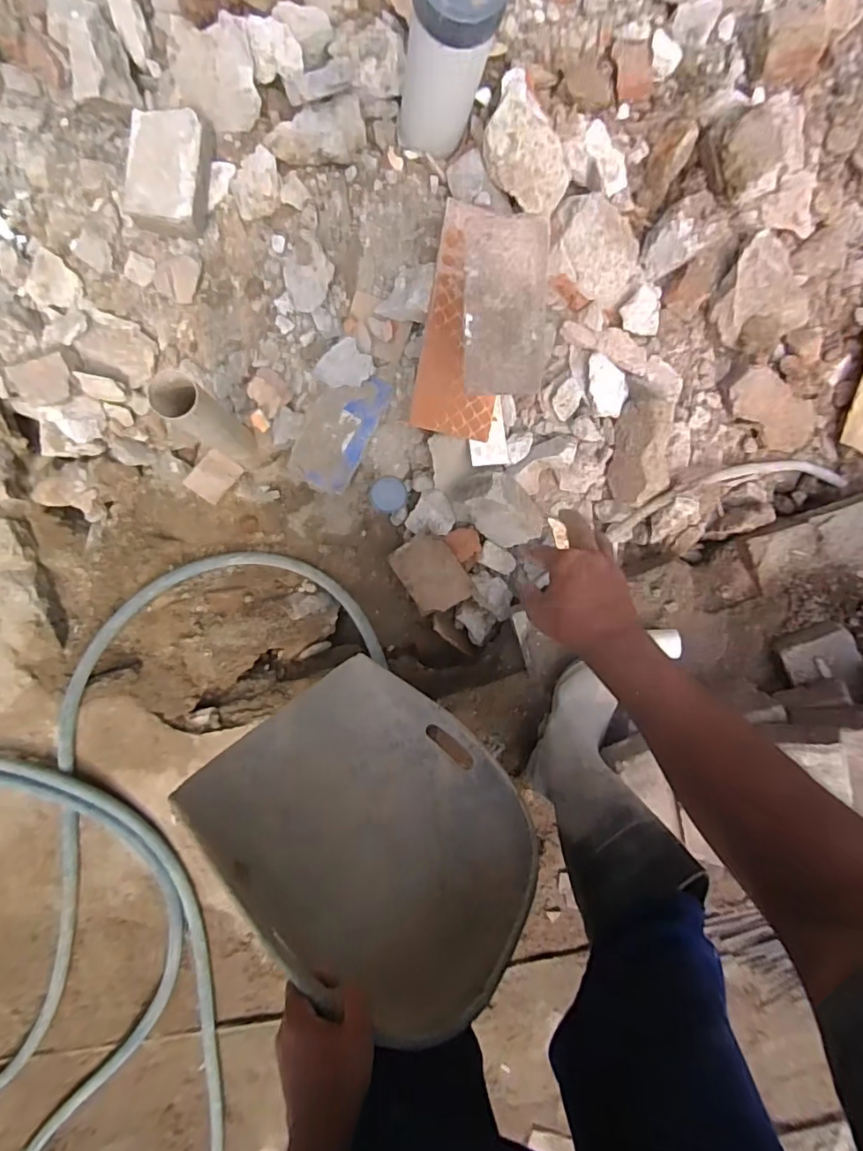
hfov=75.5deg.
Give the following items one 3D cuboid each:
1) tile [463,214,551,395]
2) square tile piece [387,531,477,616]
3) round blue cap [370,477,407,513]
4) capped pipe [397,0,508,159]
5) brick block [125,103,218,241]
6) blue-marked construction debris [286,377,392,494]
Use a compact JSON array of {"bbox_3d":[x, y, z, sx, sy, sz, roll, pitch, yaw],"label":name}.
[{"bbox_3d":[0.095,-0.346,0.729,0.105,0.009,0.210,3,113,8],"label":"tile"},{"bbox_3d":[0.002,-0.003,0.999,0.105,0.026,0.138,-31,97,2],"label":"square tile piece"},{"bbox_3d":[-0.061,-0.114,0.792,0.050,0.010,0.049,0,100,-2],"label":"round blue cap"},{"bbox_3d":[0.023,-0.741,0.808,0.145,0.322,0.109,9,97,-3],"label":"capped pipe"},{"bbox_3d":[-0.425,-0.658,0.899,0.117,0.074,0.198,10,97,-3],"label":"brick block"},{"bbox_3d":[-0.171,-0.263,1.007,0.124,0.019,0.212,25,96,-4],"label":"blue-marked construction debris"}]

